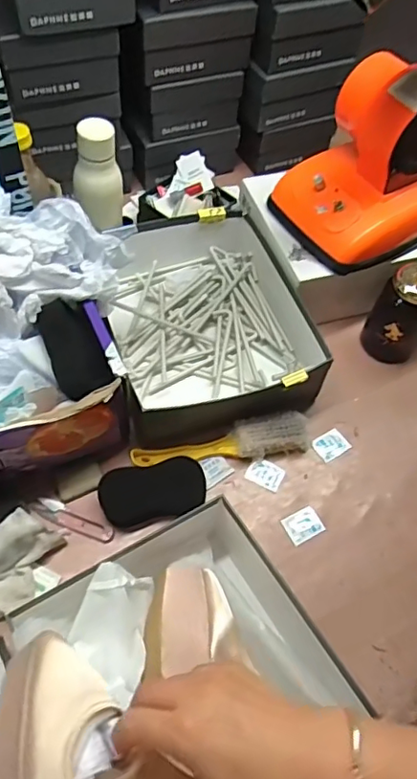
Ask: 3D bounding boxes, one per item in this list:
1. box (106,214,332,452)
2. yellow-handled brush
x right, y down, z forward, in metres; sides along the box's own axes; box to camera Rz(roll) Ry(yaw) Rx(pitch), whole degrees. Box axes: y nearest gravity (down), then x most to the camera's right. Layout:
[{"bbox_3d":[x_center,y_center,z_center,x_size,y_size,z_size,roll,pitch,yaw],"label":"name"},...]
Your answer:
[{"bbox_3d":[-0.006,-0.109,0.819,0.265,0.098,0.349,-12,59,-12],"label":"box"},{"bbox_3d":[0.020,0.069,0.732,0.229,0.034,0.048,-9,59,-11],"label":"yellow-handled brush"}]

